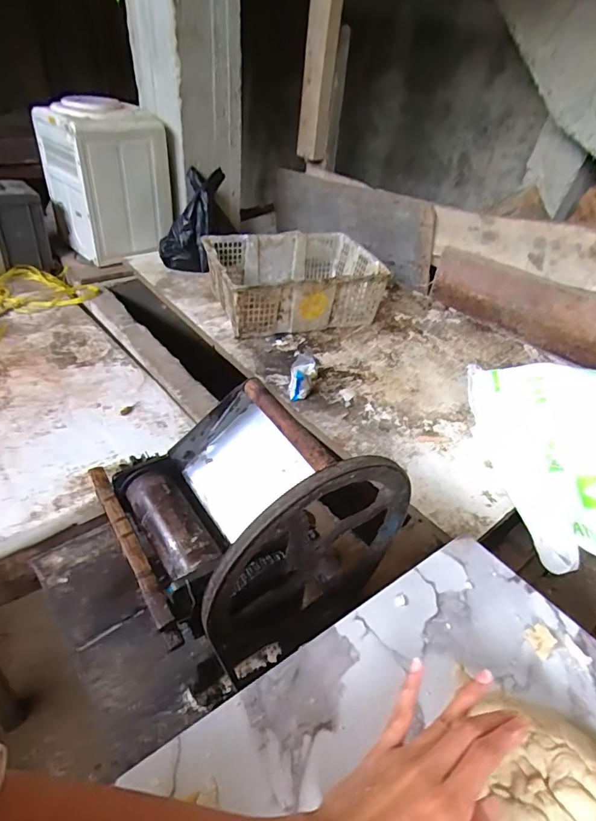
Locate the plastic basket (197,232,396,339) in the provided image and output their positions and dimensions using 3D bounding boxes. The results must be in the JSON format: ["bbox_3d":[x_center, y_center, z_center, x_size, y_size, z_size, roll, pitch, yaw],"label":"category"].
[{"bbox_3d":[-0.016,-0.386,1.375,0.474,0.159,0.352,-11,42,-19],"label":"plastic basket"}]

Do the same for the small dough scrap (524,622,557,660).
[{"bbox_3d":[0.231,0.218,0.437,0.026,0.006,0.028,-9,41,-19],"label":"small dough scrap"}]

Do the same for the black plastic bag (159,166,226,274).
[{"bbox_3d":[-0.340,-0.631,1.518,0.185,0.355,0.116,12,-6,9],"label":"black plastic bag"}]

